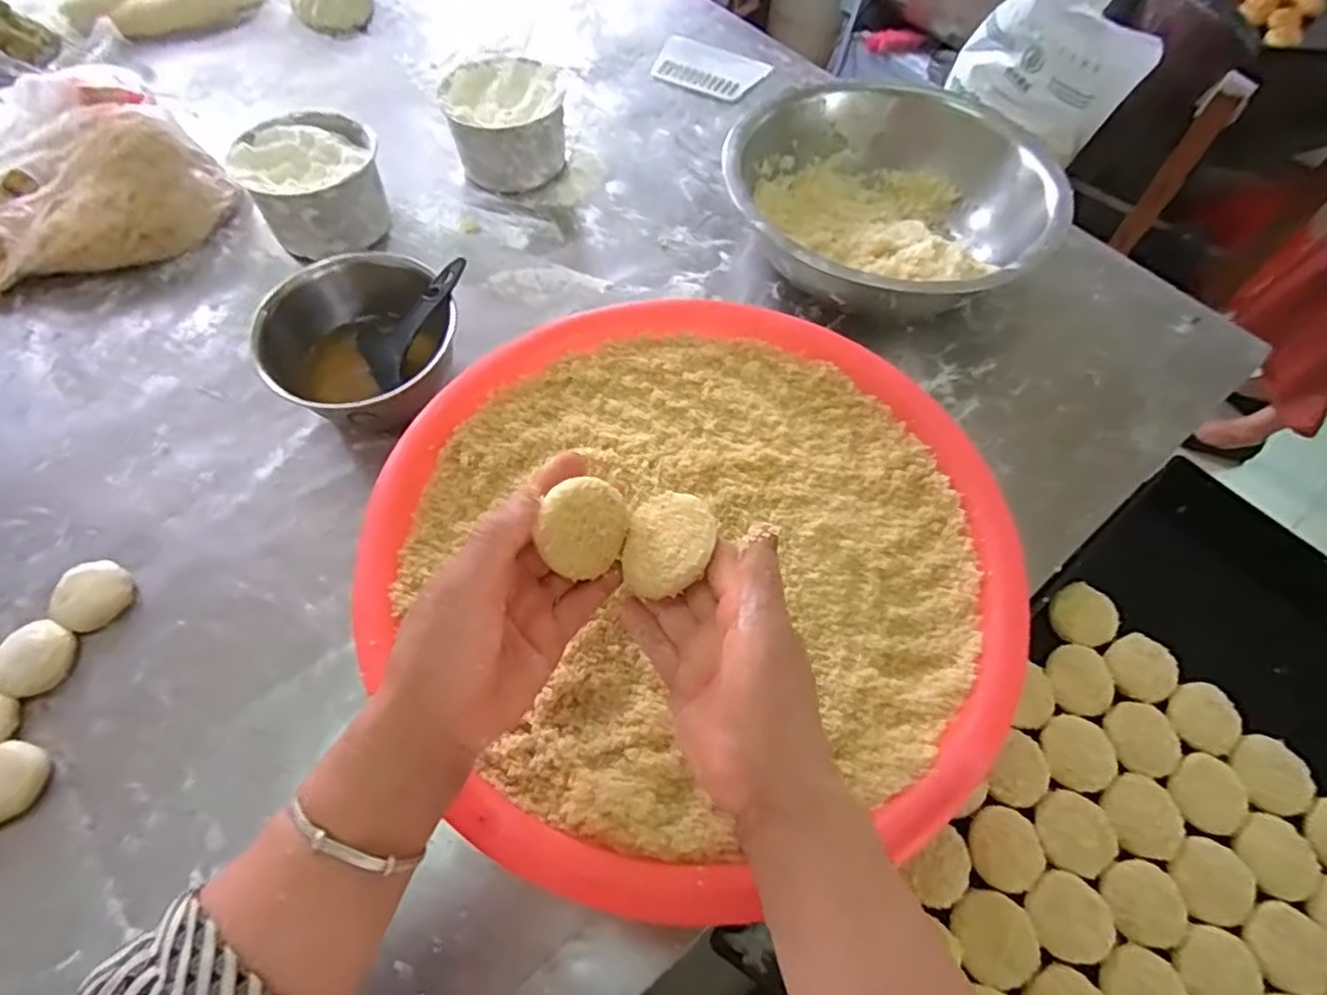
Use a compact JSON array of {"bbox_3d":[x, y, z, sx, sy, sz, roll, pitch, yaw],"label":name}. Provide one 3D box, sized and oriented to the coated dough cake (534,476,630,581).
[{"bbox_3d":[-0.048,0.016,0.383,0.023,0.054,0.054,9,59,49],"label":"coated dough cake"}]

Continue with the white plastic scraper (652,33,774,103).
[{"bbox_3d":[0.068,-0.632,0.970,0.157,0.009,0.104,21,62,7],"label":"white plastic scraper"}]

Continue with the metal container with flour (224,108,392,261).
[{"bbox_3d":[-0.390,-0.348,0.748,0.143,0.097,0.136,-16,62,-12],"label":"metal container with flour"}]

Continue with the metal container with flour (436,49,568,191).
[{"bbox_3d":[-0.192,-0.457,0.813,0.140,0.092,0.153,-3,60,-5],"label":"metal container with flour"}]

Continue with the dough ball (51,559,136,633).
[{"bbox_3d":[-0.481,0.082,0.554,0.052,0.021,0.056,2,62,-3],"label":"dough ball"}]

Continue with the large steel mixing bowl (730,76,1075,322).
[{"bbox_3d":[0.236,-0.315,0.736,0.338,0.110,0.299,33,65,13],"label":"large steel mixing bowl"}]

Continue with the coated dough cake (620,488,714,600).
[{"bbox_3d":[0.004,0.027,0.384,0.056,0.017,0.058,-2,69,36],"label":"coated dough cake"}]

